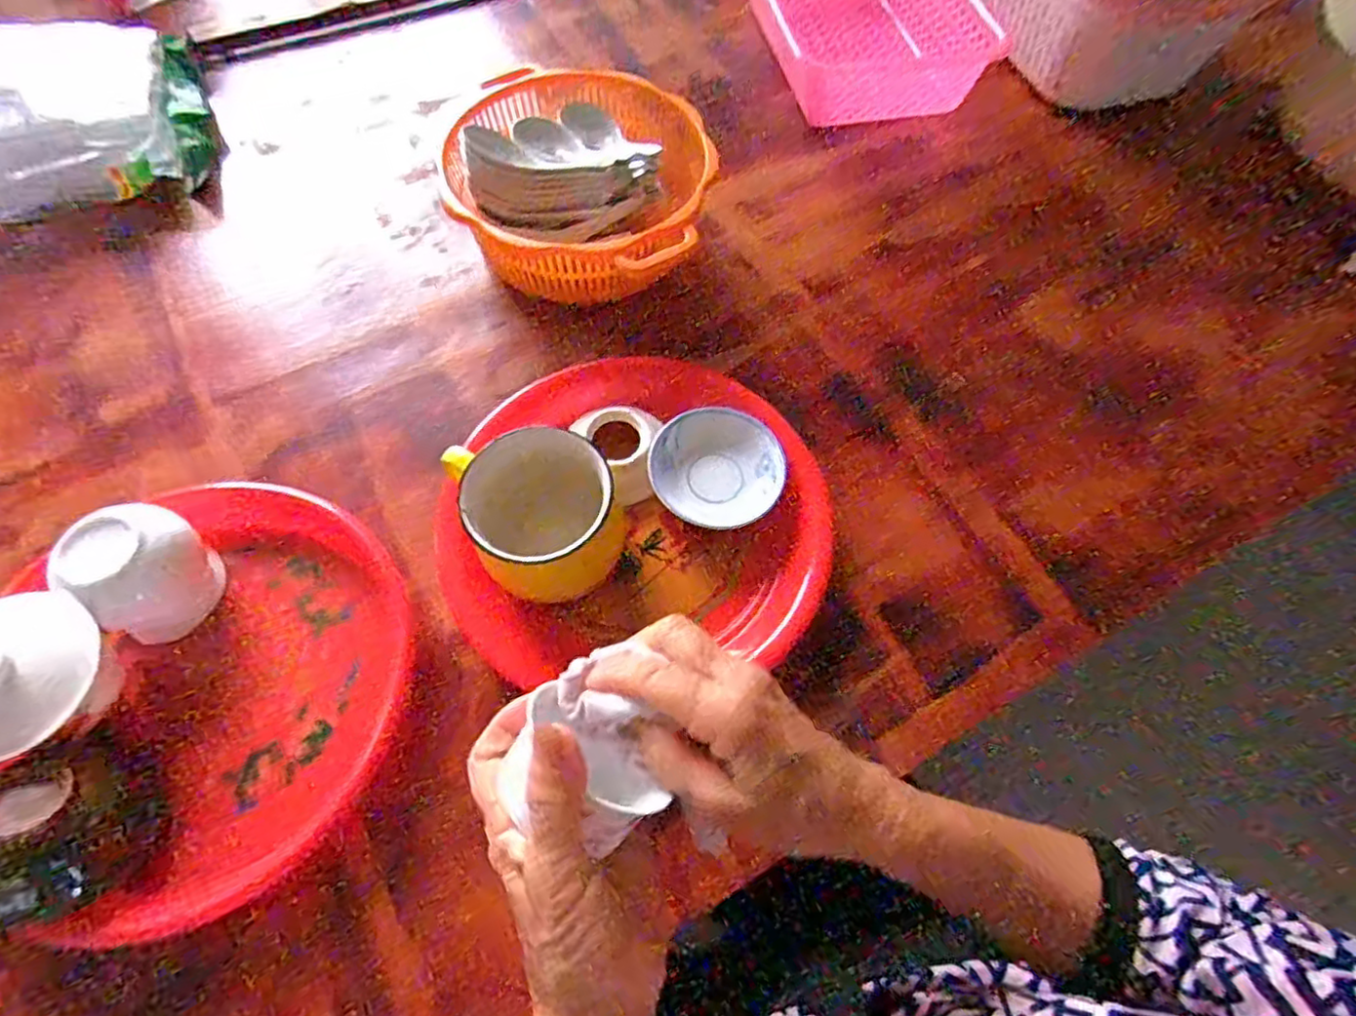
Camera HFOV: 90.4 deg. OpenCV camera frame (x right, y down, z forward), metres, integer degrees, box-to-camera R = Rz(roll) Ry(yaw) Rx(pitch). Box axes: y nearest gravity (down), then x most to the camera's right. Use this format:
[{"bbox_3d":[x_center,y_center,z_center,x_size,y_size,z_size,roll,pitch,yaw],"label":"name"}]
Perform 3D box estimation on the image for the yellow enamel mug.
[{"bbox_3d":[-0.083,0.006,0.432,0.092,0.091,0.086,1,63,-2],"label":"yellow enamel mug"}]

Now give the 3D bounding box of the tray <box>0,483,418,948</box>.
[{"bbox_3d":[-0.278,0.096,0.410,0.226,0.023,0.235,1,63,-2],"label":"tray"}]

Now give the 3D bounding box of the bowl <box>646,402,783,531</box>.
[{"bbox_3d":[0.028,-0.028,0.483,0.093,0.028,0.085,1,63,-2],"label":"bowl"}]

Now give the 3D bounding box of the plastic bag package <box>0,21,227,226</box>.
[{"bbox_3d":[-0.547,-0.353,0.594,0.216,0.070,0.212,-19,66,-12],"label":"plastic bag package"}]

